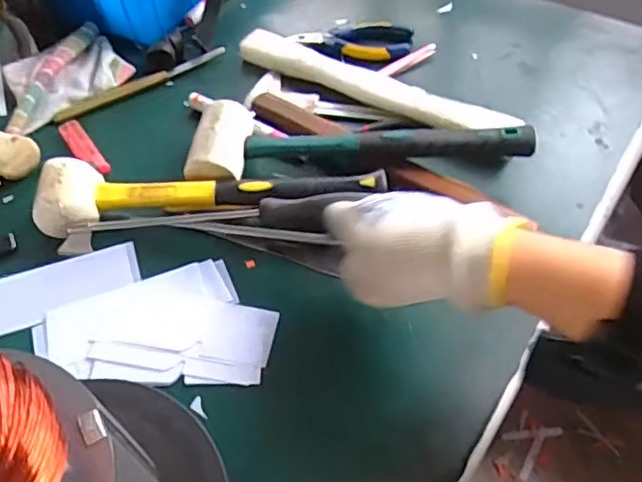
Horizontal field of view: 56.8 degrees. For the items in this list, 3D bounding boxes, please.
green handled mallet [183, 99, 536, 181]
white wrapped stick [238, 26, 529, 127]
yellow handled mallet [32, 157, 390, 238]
[{"bbox_3d":[0.030,-0.083,0.508,0.275,0.053,0.077,1,53,5],"label":"green handled mallet"},{"bbox_3d":[0.044,-0.150,0.576,0.286,0.032,0.033,27,59,22],"label":"white wrapped stick"},{"bbox_3d":[-0.088,-0.029,0.475,0.271,0.049,0.058,1,53,5],"label":"yellow handled mallet"}]

